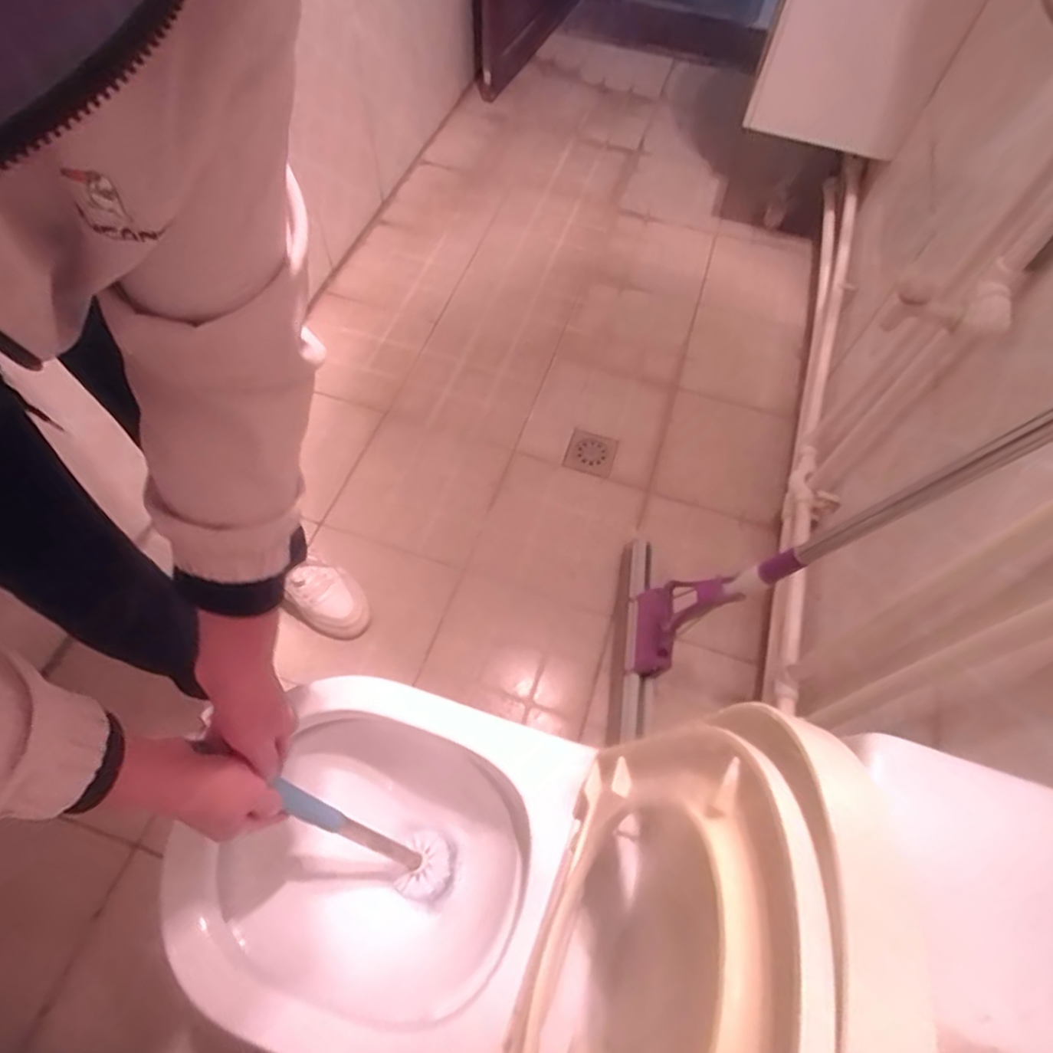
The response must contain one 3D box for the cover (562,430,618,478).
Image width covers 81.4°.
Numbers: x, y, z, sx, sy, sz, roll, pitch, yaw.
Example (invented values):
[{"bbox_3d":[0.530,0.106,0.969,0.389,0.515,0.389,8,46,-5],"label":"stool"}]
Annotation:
[{"bbox_3d":[0.141,-0.161,1.350,0.103,0.009,0.108,15,62,10],"label":"cover"}]

